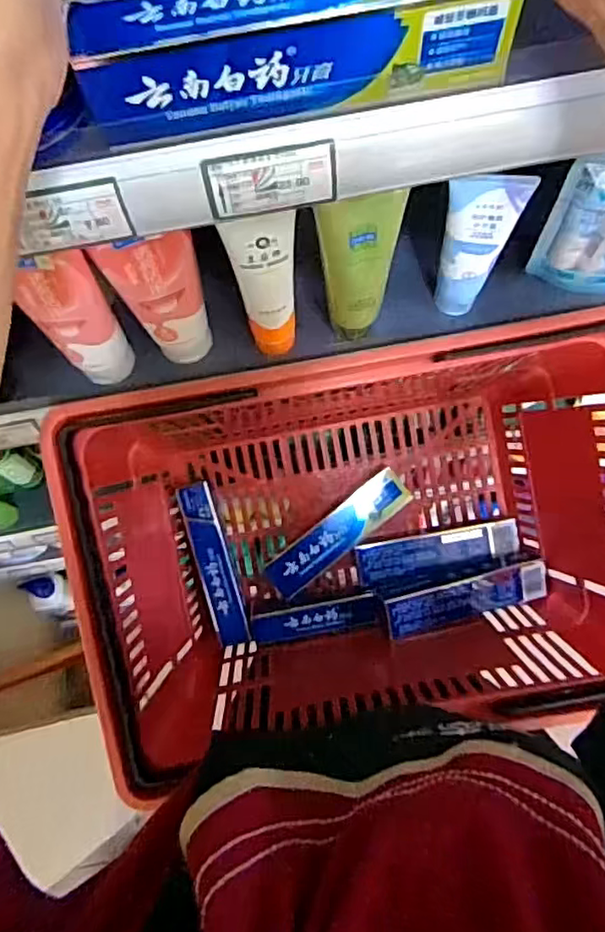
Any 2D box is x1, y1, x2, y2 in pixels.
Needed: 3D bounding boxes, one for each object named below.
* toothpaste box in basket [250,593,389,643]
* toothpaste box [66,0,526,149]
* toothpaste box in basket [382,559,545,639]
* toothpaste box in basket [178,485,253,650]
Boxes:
[{"bbox_3d":[0.016,0.167,0.681,0.144,0.029,0.033,-9,74,0],"label":"toothpaste box in basket"},{"bbox_3d":[-0.004,-0.188,0.269,0.180,0.046,0.052,-9,74,1],"label":"toothpaste box"},{"bbox_3d":[0.176,0.140,0.664,0.178,0.035,0.043,-16,74,-2],"label":"toothpaste box in basket"},{"bbox_3d":[-0.096,0.107,0.696,0.037,0.036,0.179,-16,92,-2],"label":"toothpaste box in basket"}]

